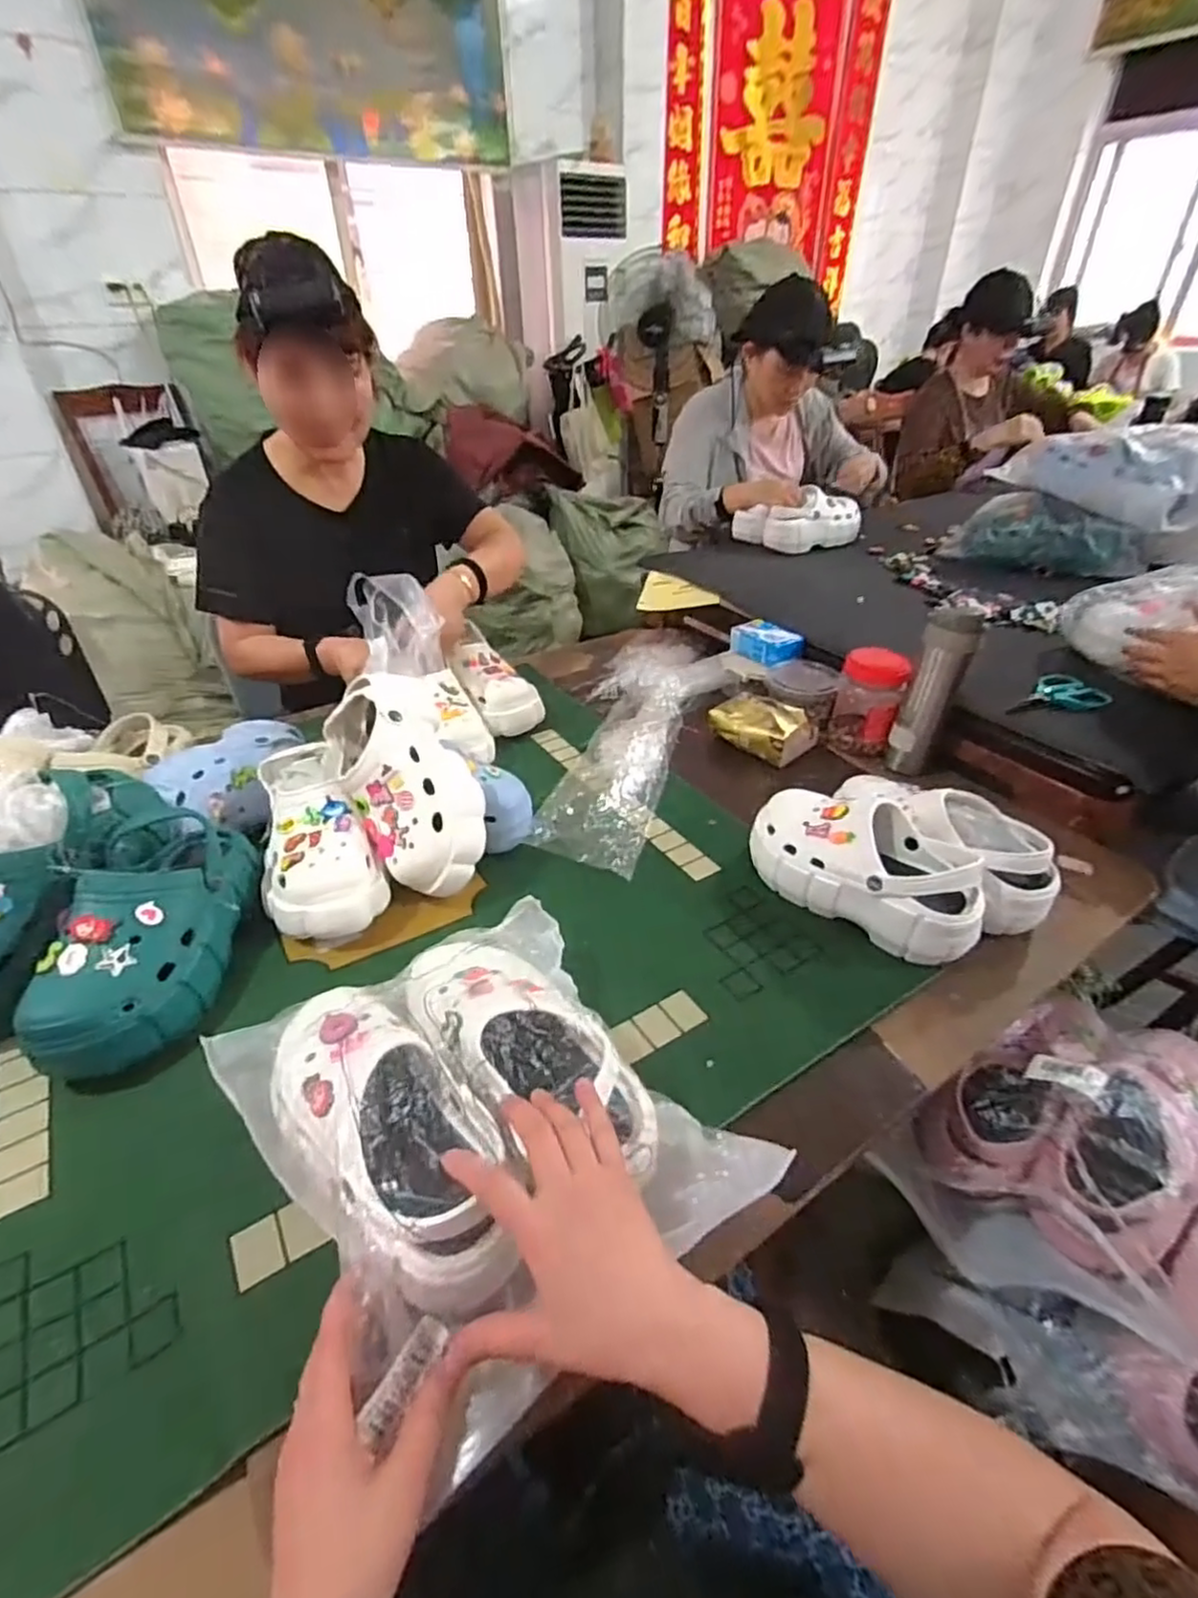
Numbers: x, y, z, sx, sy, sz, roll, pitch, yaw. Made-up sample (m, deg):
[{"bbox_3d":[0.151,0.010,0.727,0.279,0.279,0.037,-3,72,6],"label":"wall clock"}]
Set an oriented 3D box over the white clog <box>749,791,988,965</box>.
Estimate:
[{"bbox_3d":[0.279,0.074,0.721,0.100,0.102,0.249,-30,45,-34],"label":"white clog"}]

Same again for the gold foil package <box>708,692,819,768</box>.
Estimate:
[{"bbox_3d":[0.251,-0.114,1.020,0.098,0.058,0.133,-29,45,-33],"label":"gold foil package"}]

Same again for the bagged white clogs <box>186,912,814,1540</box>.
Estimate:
[{"bbox_3d":[-0.077,0.210,0.491,0.249,0.093,0.327,-24,42,-28],"label":"bagged white clogs"}]

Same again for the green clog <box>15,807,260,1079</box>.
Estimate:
[{"bbox_3d":[-0.416,0.116,0.625,0.116,0.097,0.250,0,36,0],"label":"green clog"}]

